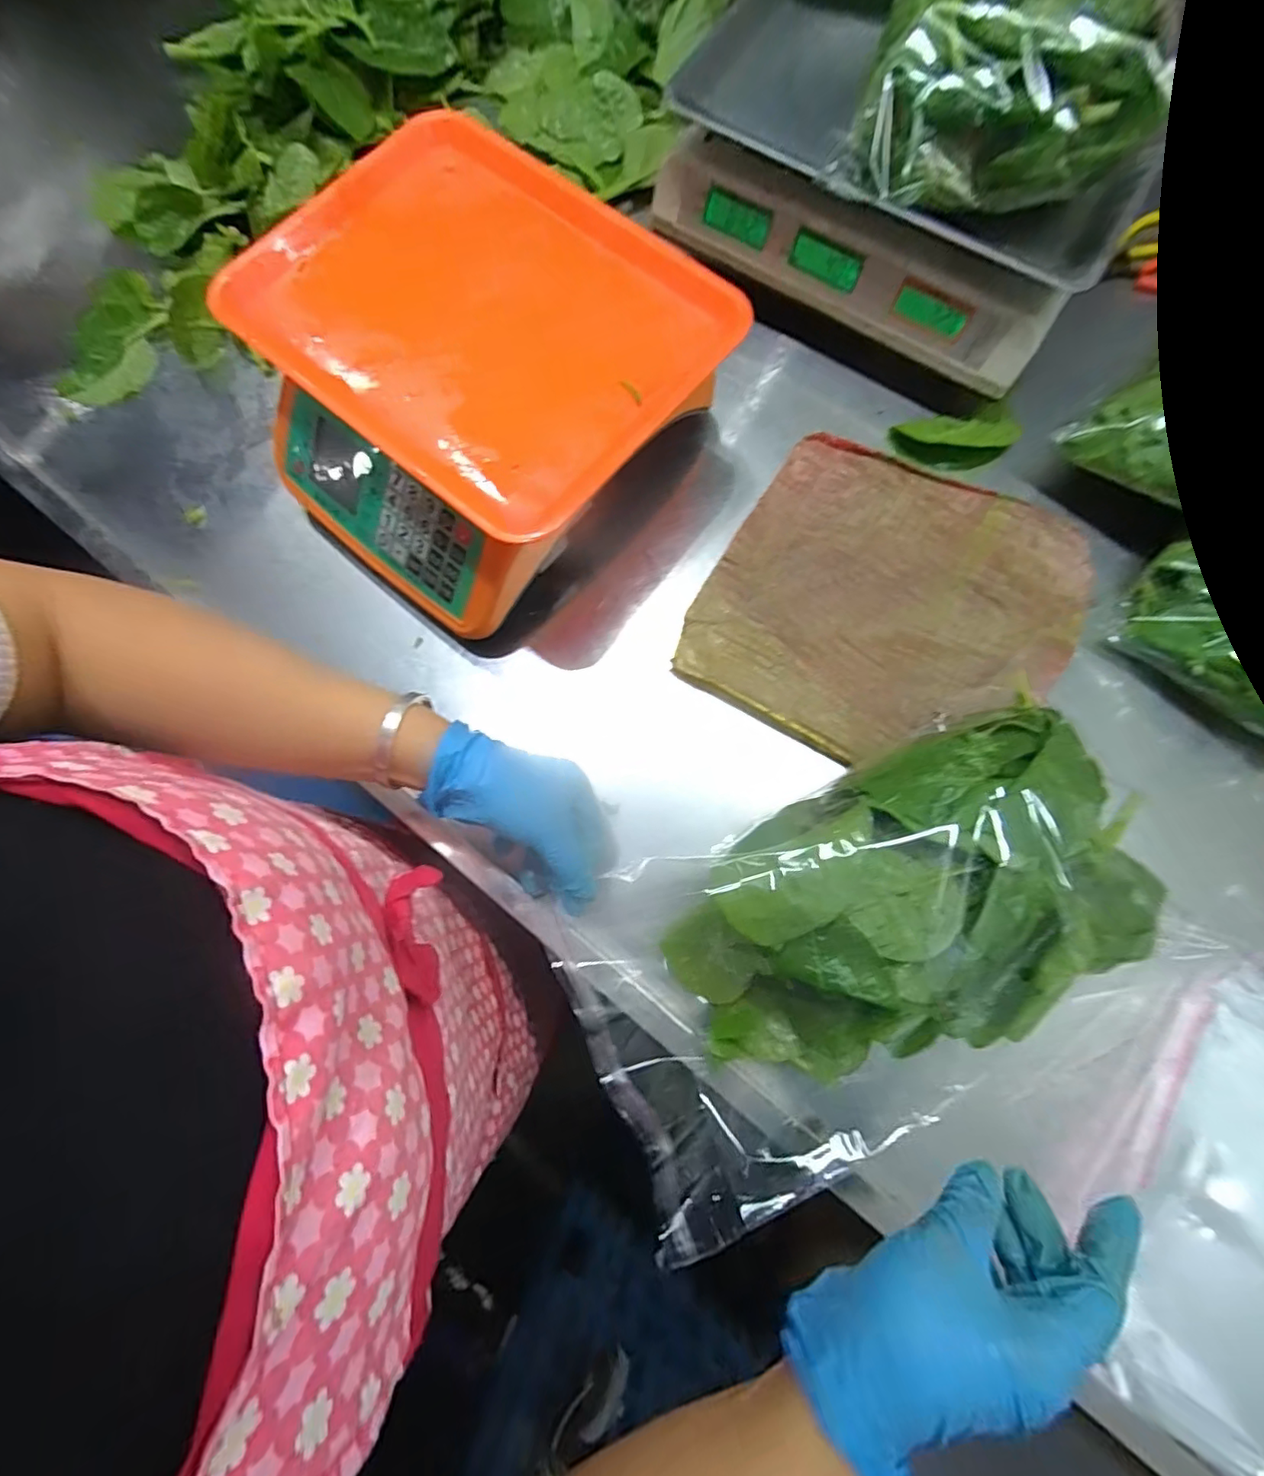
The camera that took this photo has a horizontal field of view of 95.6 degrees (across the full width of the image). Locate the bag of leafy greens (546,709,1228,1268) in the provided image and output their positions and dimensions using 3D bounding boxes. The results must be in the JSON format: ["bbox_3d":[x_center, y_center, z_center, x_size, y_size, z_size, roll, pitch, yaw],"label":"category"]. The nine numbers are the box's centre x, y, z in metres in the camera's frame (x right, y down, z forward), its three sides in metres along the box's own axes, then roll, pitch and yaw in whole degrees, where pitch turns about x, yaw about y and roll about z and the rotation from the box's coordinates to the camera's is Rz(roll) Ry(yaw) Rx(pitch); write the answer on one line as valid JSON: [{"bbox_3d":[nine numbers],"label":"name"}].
[{"bbox_3d":[0.154,0.125,0.360,0.383,0.108,0.207,-16,77,-4],"label":"bag of leafy greens"}]

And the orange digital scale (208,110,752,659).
[{"bbox_3d":[-0.118,-0.257,0.433,0.295,0.125,0.284,40,81,9],"label":"orange digital scale"}]

